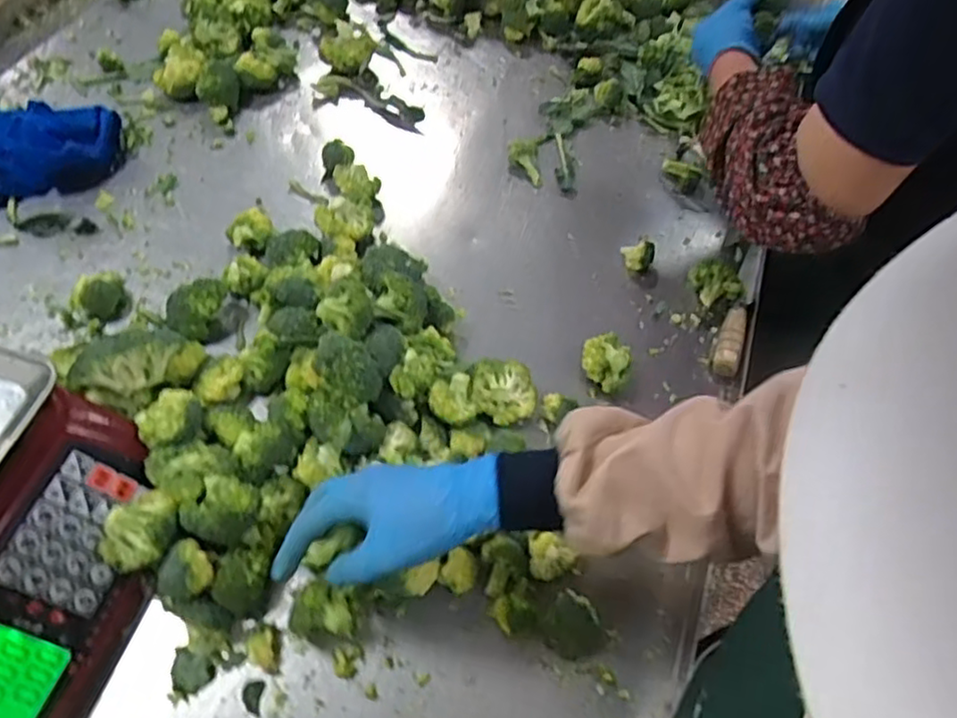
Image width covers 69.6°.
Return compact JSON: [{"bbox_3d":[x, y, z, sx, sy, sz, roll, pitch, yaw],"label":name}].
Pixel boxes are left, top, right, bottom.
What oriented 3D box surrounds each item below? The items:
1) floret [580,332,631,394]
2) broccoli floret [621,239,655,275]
[{"bbox_3d":[0.129,0.003,0.714,0.046,0.043,0.056,5,59,0],"label":"floret"},{"bbox_3d":[0.185,-0.122,0.801,0.037,0.033,0.028,20,60,8],"label":"broccoli floret"}]

